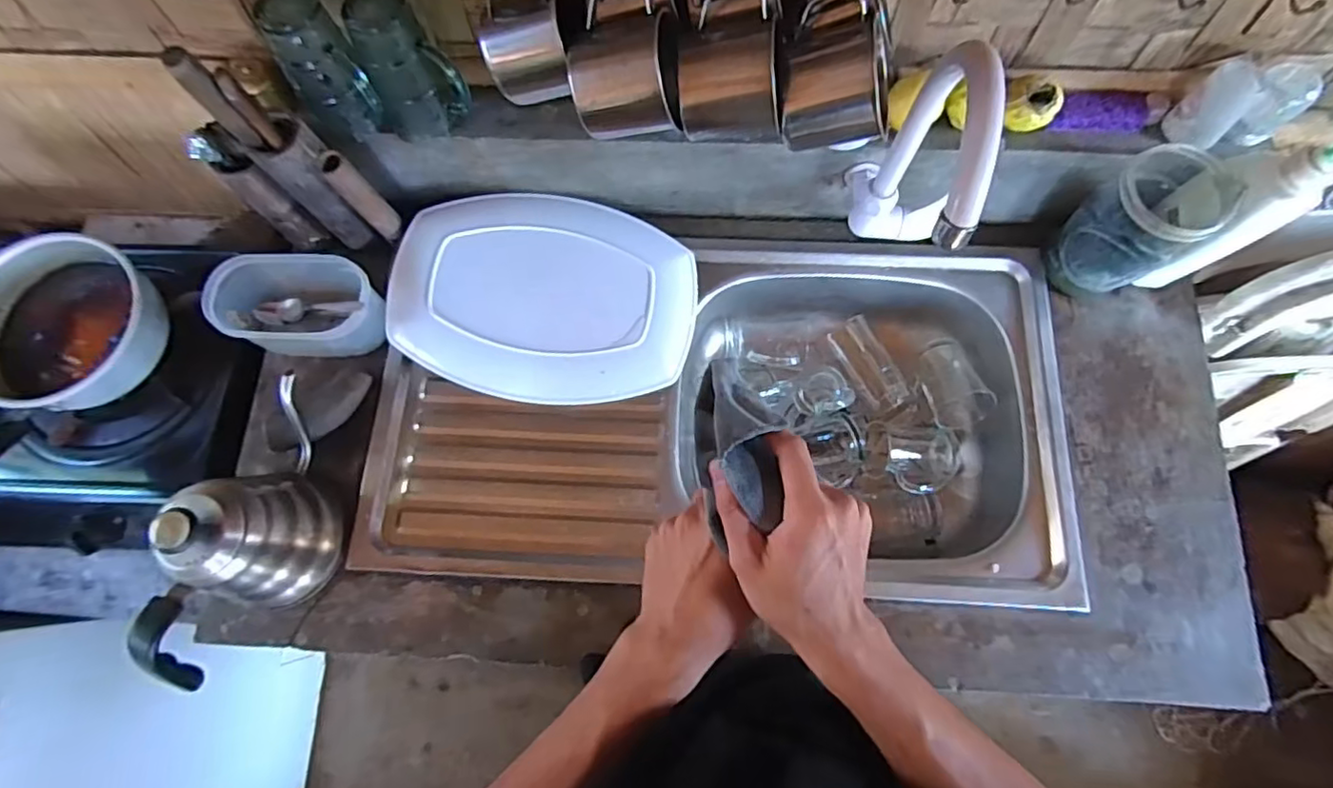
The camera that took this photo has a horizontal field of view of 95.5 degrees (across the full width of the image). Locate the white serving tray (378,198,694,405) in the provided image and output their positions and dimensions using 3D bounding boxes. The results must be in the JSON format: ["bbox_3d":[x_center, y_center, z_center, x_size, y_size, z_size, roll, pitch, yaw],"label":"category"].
[{"bbox_3d":[-0.138,-0.118,0.695,0.335,0.043,0.240,14,76,5],"label":"white serving tray"}]

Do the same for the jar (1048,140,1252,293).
[{"bbox_3d":[0.489,-0.178,0.631,0.111,0.135,0.096,-36,77,-7],"label":"jar"}]

